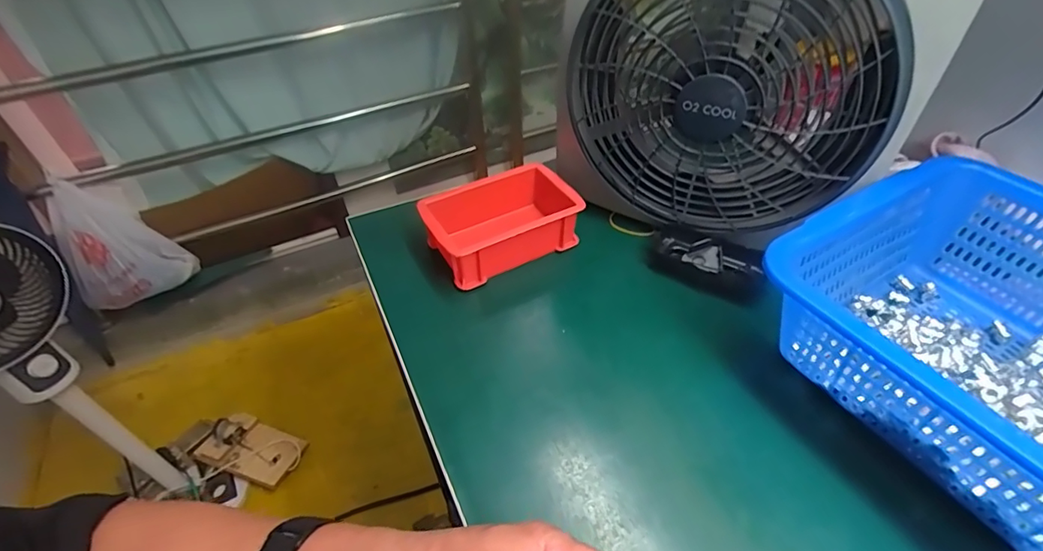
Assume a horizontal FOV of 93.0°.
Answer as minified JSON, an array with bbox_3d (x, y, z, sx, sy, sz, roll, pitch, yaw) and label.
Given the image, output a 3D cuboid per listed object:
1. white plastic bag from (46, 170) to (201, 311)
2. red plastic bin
[{"bbox_3d":[-0.971,-0.062,1.189,0.212,0.262,0.211,21,49,22],"label":"white plastic bag"},{"bbox_3d":[-0.014,-0.054,0.514,0.157,0.056,0.096,-24,48,-20],"label":"red plastic bin"}]

